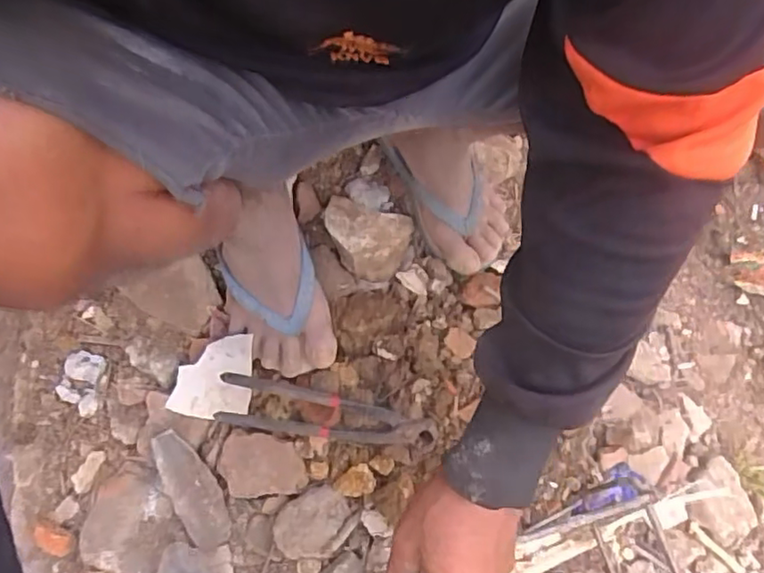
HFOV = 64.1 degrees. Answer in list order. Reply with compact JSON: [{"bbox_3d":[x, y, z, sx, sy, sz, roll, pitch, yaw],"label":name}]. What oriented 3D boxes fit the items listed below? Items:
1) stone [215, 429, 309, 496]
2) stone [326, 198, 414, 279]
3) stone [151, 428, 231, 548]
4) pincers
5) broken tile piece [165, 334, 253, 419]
[{"bbox_3d":[-0.128,0.188,0.647,0.091,0.023,0.065,1,69,-2],"label":"stone"},{"bbox_3d":[-0.020,-0.055,0.724,0.100,0.035,0.100,1,69,-2],"label":"stone"},{"bbox_3d":[-0.202,0.212,0.645,0.049,0.011,0.129,-34,74,-14],"label":"stone"},{"bbox_3d":[-0.054,0.133,0.626,0.224,0.032,0.048,11,69,2],"label":"pincers"},{"bbox_3d":[-0.188,0.099,0.668,0.092,0.011,0.090,0,89,9],"label":"broken tile piece"}]

